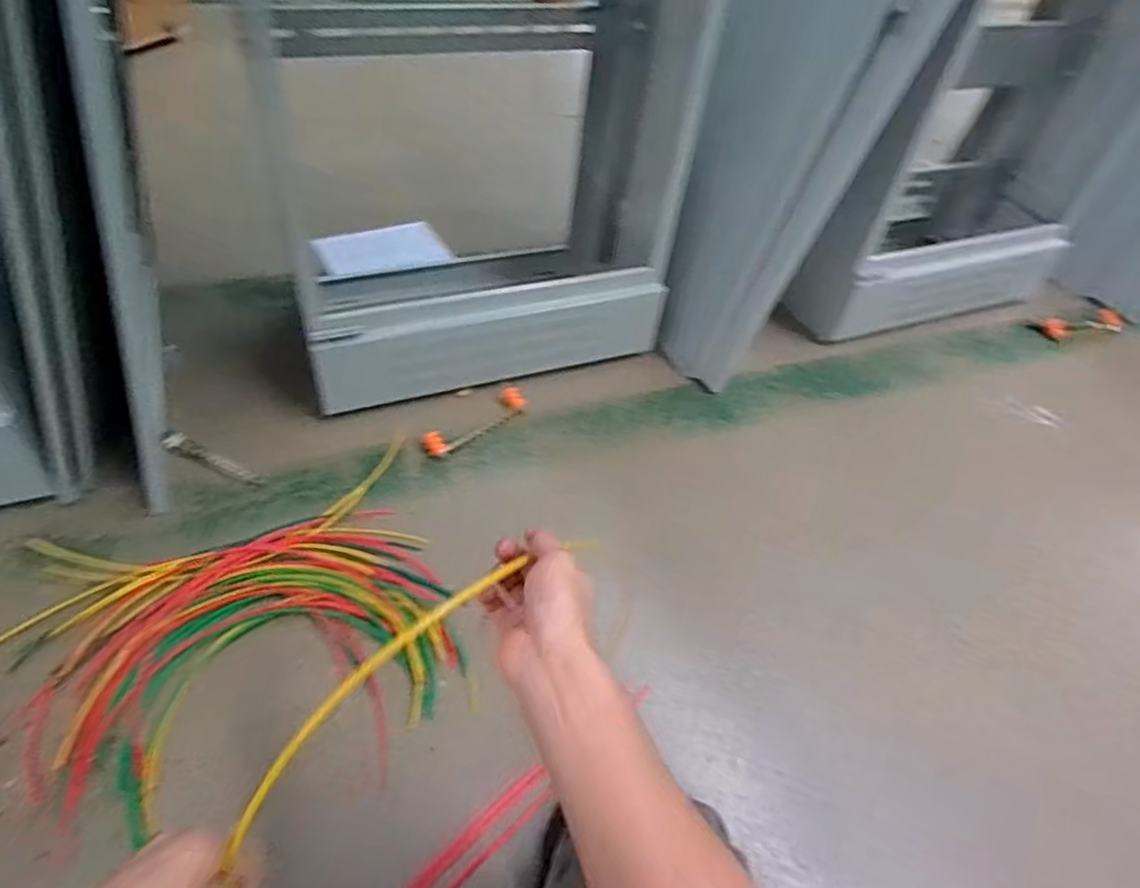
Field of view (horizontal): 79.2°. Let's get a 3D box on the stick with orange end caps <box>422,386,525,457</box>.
[{"bbox_3d":[-0.176,-0.045,1.310,0.070,0.021,0.243,38,53,24],"label":"stick with orange end caps"}]

